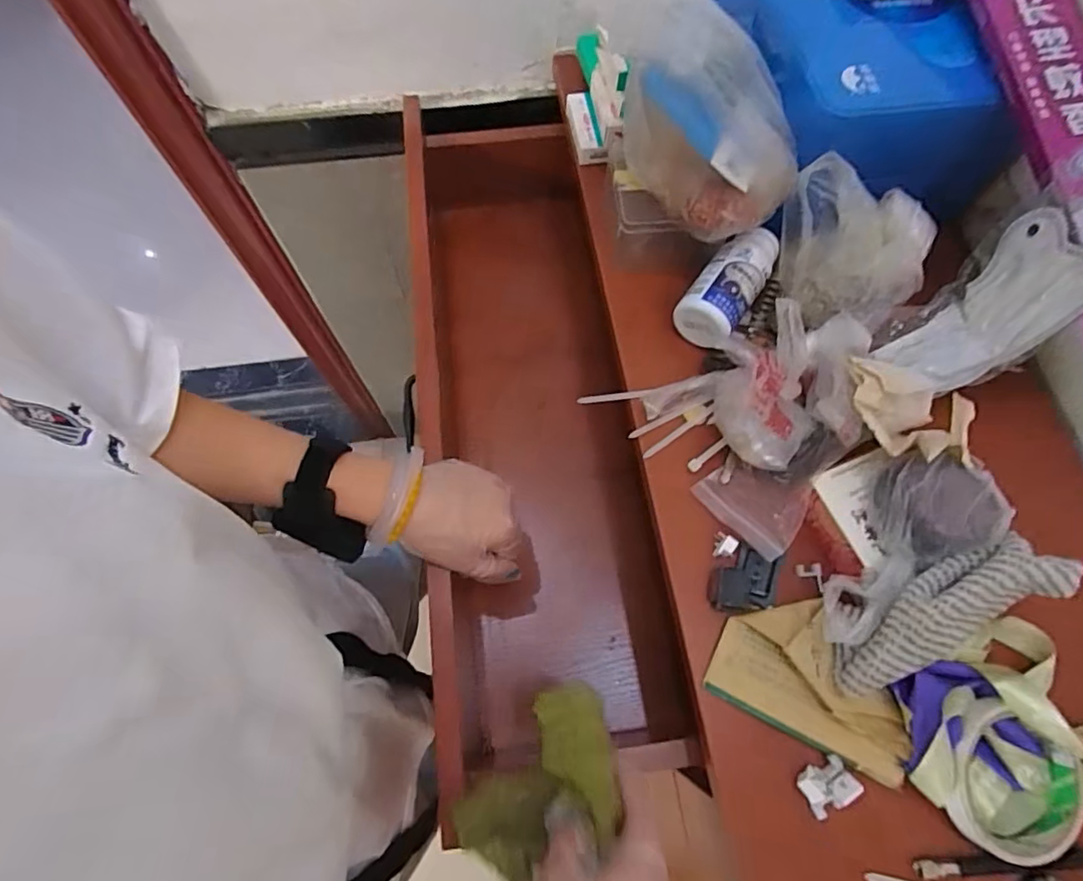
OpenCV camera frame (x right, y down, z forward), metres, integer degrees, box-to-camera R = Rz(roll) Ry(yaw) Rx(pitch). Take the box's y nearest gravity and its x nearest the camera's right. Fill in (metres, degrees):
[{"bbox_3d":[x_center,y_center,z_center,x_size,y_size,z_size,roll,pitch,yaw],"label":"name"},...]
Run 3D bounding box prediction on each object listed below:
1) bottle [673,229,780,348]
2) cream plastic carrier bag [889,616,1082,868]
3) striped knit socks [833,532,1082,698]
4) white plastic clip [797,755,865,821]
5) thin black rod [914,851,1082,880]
[{"bbox_3d":[0.159,-0.132,0.475,0.048,0.043,0.108,33,72,12],"label":"bottle"},{"bbox_3d":[0.298,0.193,0.357,0.136,0.046,0.119,-21,70,-8],"label":"cream plastic carrier bag"},{"bbox_3d":[0.247,0.108,0.345,0.150,0.039,0.050,-33,72,4],"label":"striped knit socks"},{"bbox_3d":[0.184,0.221,0.358,0.034,0.009,0.027,-21,70,-8],"label":"white plastic clip"},{"bbox_3d":[0.310,0.260,0.346,0.157,0.011,0.011,-2,69,-1],"label":"thin black rod"}]

